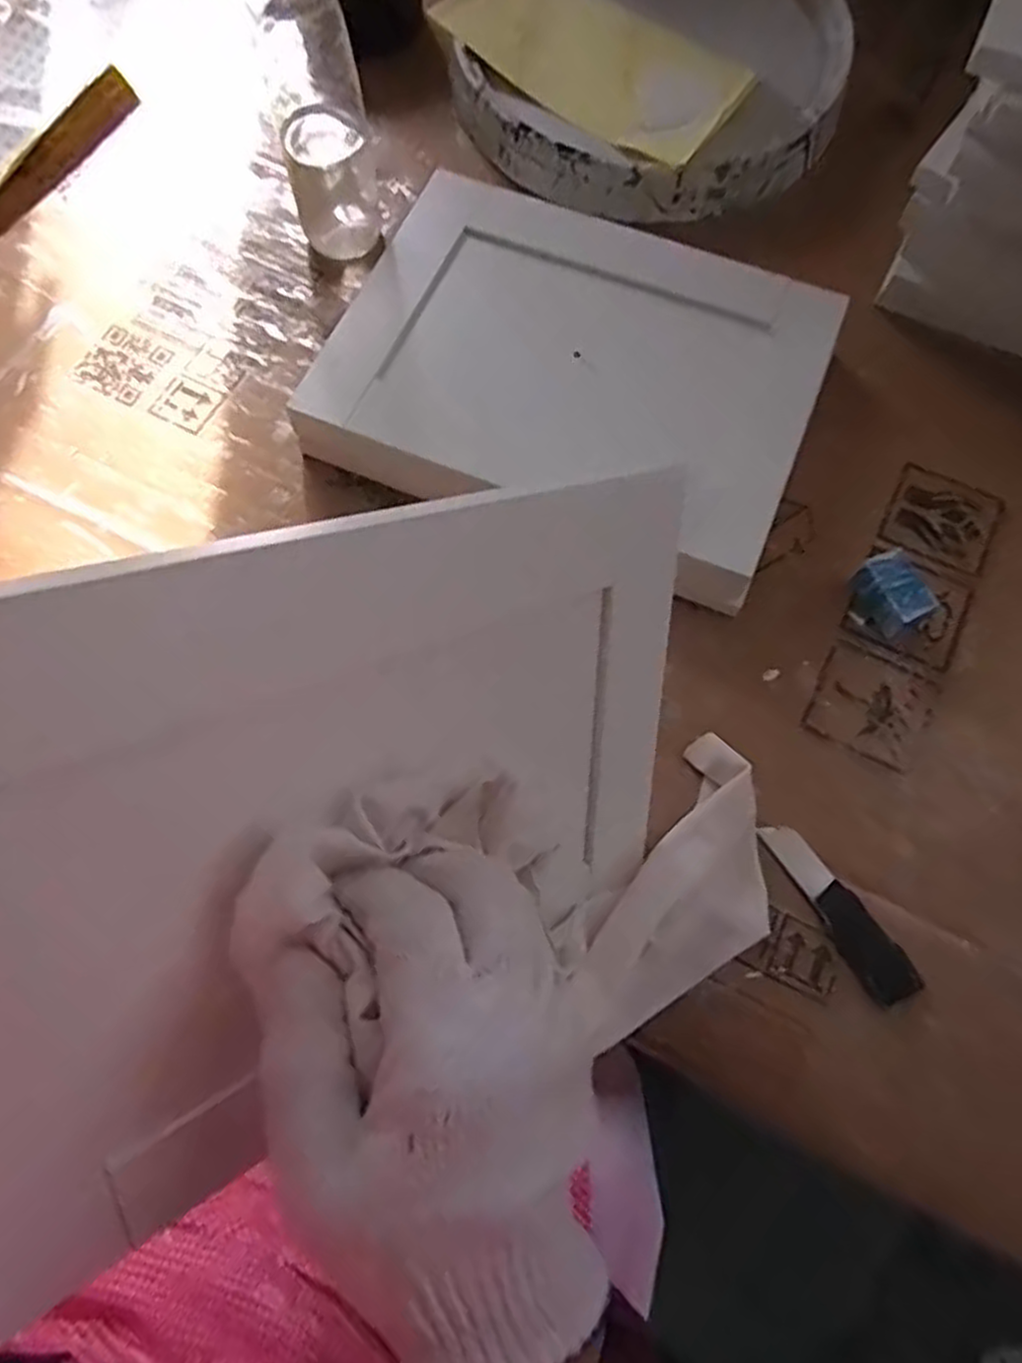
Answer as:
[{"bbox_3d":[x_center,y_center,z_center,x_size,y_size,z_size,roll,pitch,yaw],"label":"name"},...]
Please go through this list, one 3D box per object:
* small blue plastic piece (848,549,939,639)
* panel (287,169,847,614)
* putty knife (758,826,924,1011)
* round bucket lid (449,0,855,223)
[{"bbox_3d":[0.222,-0.050,0.456,0.027,0.028,0.044,-28,73,-9],"label":"small blue plastic piece"},{"bbox_3d":[0.039,-0.196,0.503,0.297,0.038,0.237,22,72,7],"label":"panel"},{"bbox_3d":[0.172,0.118,0.406,0.025,0.008,0.102,-29,74,-10],"label":"putty knife"},{"bbox_3d":[0.105,-0.480,0.592,0.282,0.043,0.284,0,71,0],"label":"round bucket lid"}]

